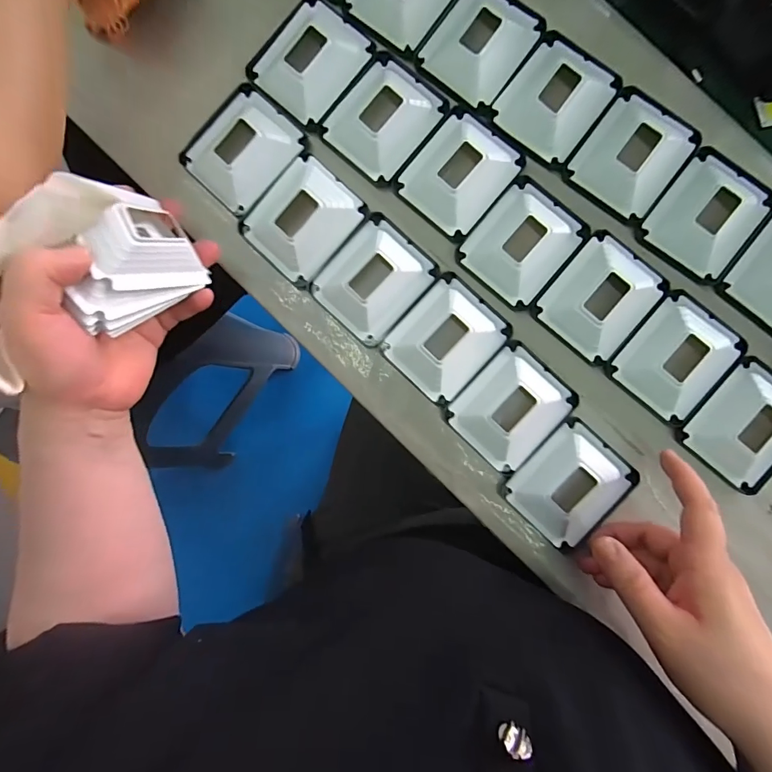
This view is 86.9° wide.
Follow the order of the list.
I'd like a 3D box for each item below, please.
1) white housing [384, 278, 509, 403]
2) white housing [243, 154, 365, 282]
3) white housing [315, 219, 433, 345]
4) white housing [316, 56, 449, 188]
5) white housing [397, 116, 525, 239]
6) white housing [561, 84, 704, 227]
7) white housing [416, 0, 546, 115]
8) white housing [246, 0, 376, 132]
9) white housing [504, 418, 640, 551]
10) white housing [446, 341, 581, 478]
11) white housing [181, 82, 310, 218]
[{"bbox_3d":[0.044,-0.032,0.292,0.063,0.016,0.076,42,94,9],"label":"white housing"},{"bbox_3d":[-0.061,-0.122,0.296,0.066,0.015,0.076,42,94,9],"label":"white housing"},{"bbox_3d":[-0.008,-0.078,0.295,0.067,0.015,0.077,42,94,9],"label":"white housing"},{"bbox_3d":[-0.001,-0.196,0.294,0.068,0.012,0.080,39,93,10],"label":"white housing"},{"bbox_3d":[0.053,-0.154,0.291,0.063,0.013,0.076,41,94,9],"label":"white housing"},{"bbox_3d":[0.177,-0.166,0.289,0.068,0.015,0.079,37,93,10],"label":"white housing"},{"bbox_3d":[0.070,-0.250,0.295,0.065,0.014,0.081,37,93,10],"label":"white housing"},{"bbox_3d":[-0.056,-0.242,0.295,0.071,0.012,0.078,41,94,9],"label":"white housing"},{"bbox_3d":[0.134,0.071,0.292,0.066,0.014,0.079,44,93,2],"label":"white housing"},{"bbox_3d":[0.091,0.016,0.290,0.066,0.017,0.078,45,94,9],"label":"white housing"},{"bbox_3d":[-0.107,-0.177,0.297,0.069,0.015,0.078,44,94,9],"label":"white housing"}]

